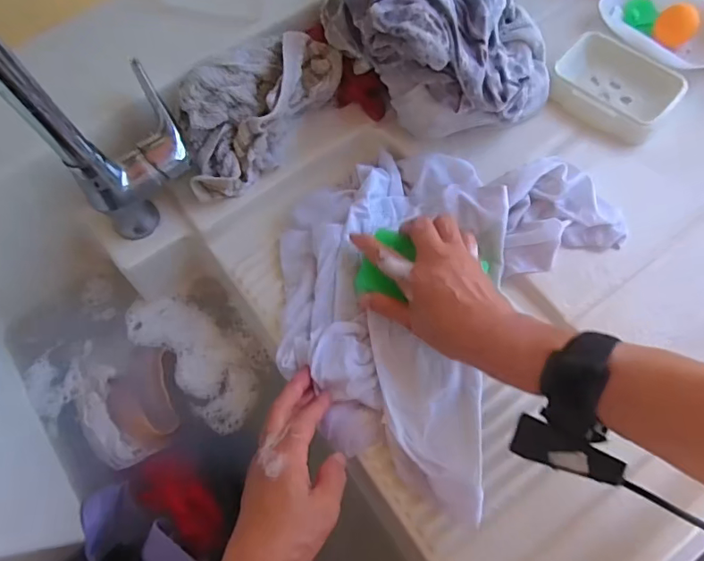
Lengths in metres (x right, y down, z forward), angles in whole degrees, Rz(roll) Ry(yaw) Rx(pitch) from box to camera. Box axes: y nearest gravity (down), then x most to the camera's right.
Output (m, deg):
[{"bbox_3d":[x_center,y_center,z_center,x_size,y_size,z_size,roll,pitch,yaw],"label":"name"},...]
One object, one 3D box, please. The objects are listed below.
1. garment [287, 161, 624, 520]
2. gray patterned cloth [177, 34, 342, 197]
[{"bbox_3d":[0.056,-0.003,0.443,0.249,0.038,0.293,30,73,13],"label":"garment"},{"bbox_3d":[-0.087,-0.161,0.478,0.176,0.078,0.073,-41,72,-13],"label":"gray patterned cloth"}]

